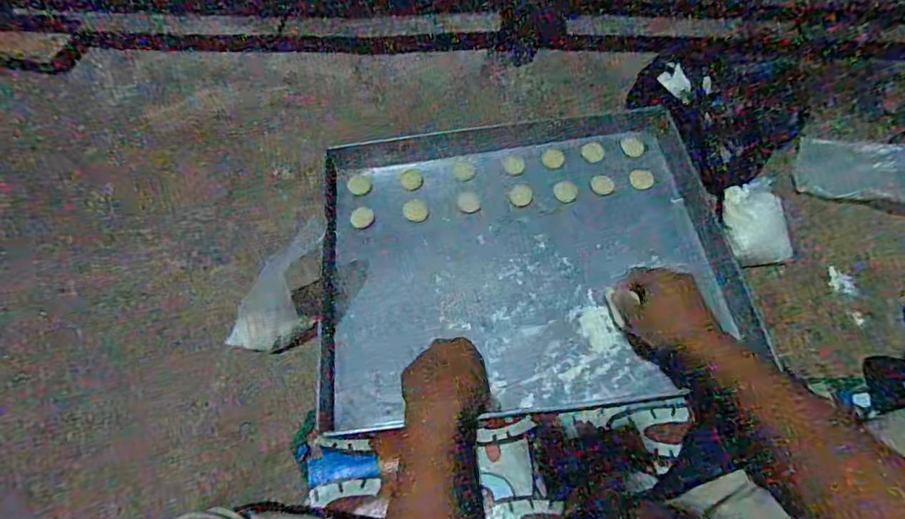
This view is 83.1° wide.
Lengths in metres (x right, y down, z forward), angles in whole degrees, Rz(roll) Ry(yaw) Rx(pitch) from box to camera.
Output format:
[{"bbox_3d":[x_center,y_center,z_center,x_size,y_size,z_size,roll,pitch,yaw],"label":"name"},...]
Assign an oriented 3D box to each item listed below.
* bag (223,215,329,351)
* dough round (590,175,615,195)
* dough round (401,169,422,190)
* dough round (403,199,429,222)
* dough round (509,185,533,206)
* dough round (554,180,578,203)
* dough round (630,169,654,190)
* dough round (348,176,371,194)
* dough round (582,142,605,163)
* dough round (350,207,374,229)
[{"bbox_3d":[-0.214,0.026,0.673,0.080,0.030,0.200,9,61,7],"label":"bag"},{"bbox_3d":[0.221,-0.110,0.748,0.030,0.004,0.033,-1,60,2],"label":"dough round"},{"bbox_3d":[-0.062,-0.123,0.772,0.031,0.004,0.037,-12,60,-5],"label":"dough round"},{"bbox_3d":[-0.054,-0.072,0.747,0.036,0.004,0.038,-1,60,2],"label":"dough round"},{"bbox_3d":[0.100,-0.093,0.744,0.031,0.007,0.033,10,61,8],"label":"dough round"},{"bbox_3d":[0.167,-0.100,0.750,0.034,0.007,0.035,-1,60,2],"label":"dough round"},{"bbox_3d":[0.275,-0.115,0.742,0.031,0.011,0.032,-1,60,2],"label":"dough round"},{"bbox_3d":[-0.139,-0.111,0.761,0.032,0.008,0.029,-14,60,-6],"label":"dough round"},{"bbox_3d":[0.214,-0.163,0.775,0.031,0.008,0.036,-1,60,2],"label":"dough round"},{"bbox_3d":[-0.130,-0.063,0.737,0.032,0.004,0.033,-1,60,2],"label":"dough round"}]

